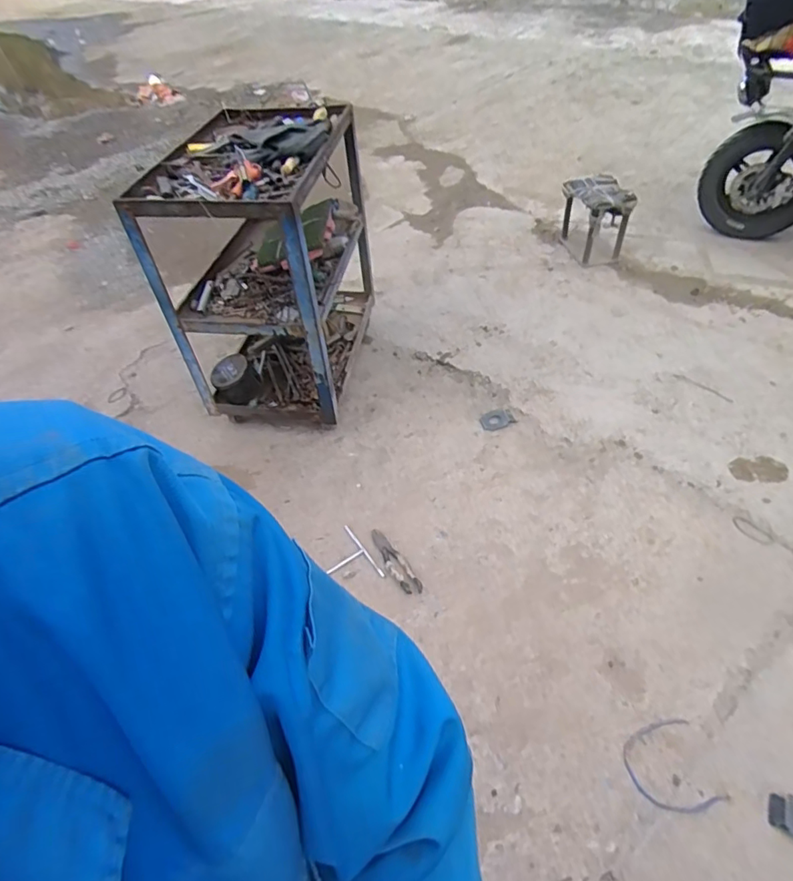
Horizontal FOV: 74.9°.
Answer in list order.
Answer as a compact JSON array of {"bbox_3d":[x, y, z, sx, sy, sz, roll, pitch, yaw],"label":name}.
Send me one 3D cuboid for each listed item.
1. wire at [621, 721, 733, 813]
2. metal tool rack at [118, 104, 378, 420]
[{"bbox_3d":[0.475,0.569,0.903,0.139,0.005,0.135,-9,45,-5],"label":"wire"},{"bbox_3d":[-0.354,-0.538,1.535,0.435,0.628,0.685,3,46,7],"label":"metal tool rack"}]

